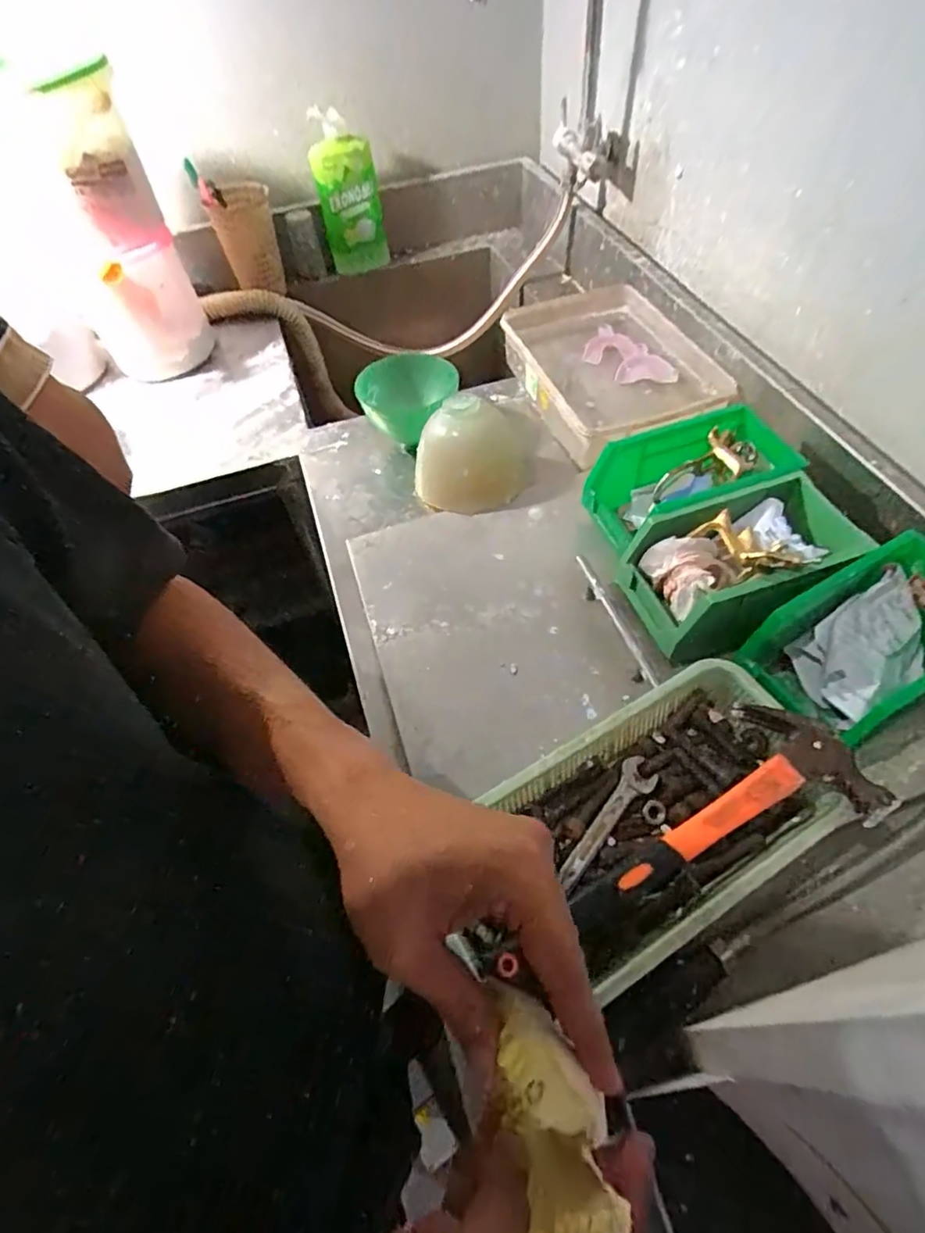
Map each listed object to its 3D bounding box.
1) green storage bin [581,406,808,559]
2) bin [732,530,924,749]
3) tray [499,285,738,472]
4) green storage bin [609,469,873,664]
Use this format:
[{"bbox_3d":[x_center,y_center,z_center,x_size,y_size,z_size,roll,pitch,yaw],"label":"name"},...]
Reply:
[{"bbox_3d":[0.215,-0.122,0.564,0.175,0.080,0.099,-15,54,-5],"label":"green storage bin"},{"bbox_3d":[0.315,0.028,0.454,0.167,0.090,0.113,-26,56,-13],"label":"bin"},{"bbox_3d":[0.176,-0.304,0.744,0.186,0.073,0.280,-17,54,-8],"label":"tray"},{"bbox_3d":[0.231,-0.046,0.503,0.169,0.082,0.124,-25,56,-13],"label":"green storage bin"}]

